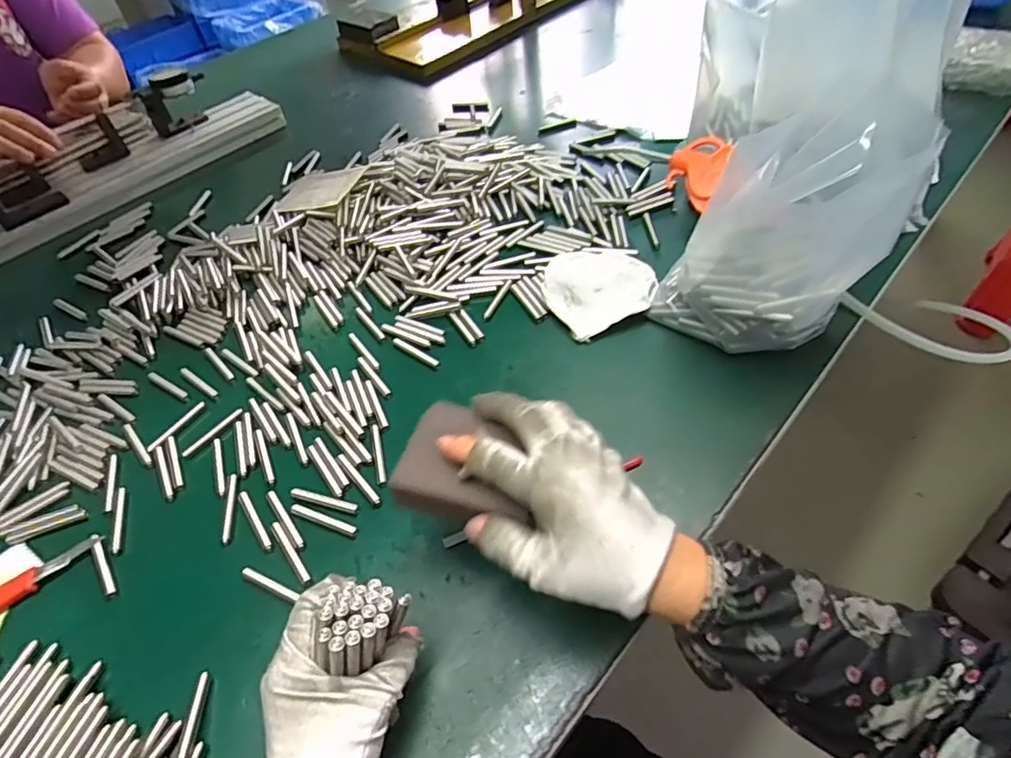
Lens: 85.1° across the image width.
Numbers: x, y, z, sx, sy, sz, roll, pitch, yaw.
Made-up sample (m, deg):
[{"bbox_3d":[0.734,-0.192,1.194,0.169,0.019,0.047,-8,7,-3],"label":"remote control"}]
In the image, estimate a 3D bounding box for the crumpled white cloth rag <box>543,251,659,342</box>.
[{"bbox_3d":[0.087,-0.088,0.524,0.091,0.030,0.097,-26,52,-15],"label":"crumpled white cloth rag"}]

